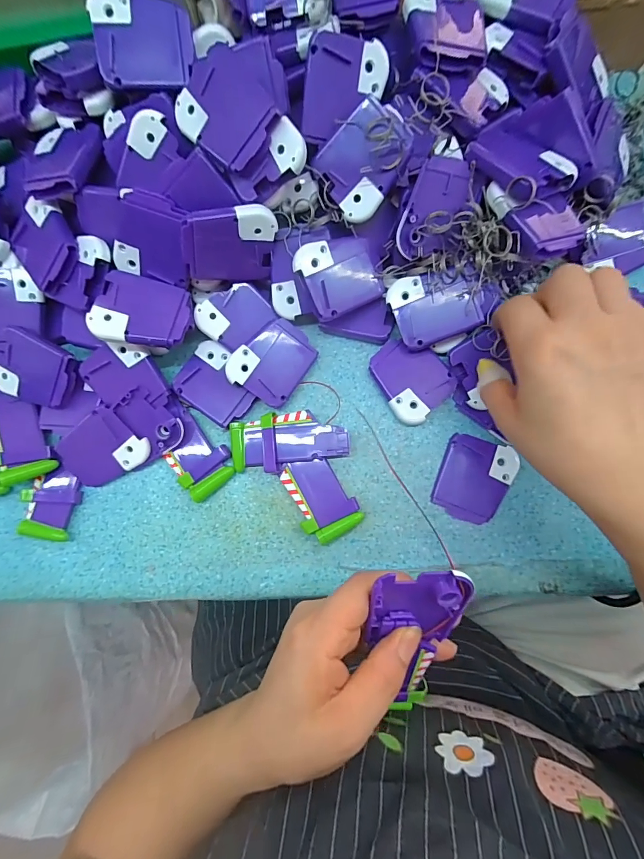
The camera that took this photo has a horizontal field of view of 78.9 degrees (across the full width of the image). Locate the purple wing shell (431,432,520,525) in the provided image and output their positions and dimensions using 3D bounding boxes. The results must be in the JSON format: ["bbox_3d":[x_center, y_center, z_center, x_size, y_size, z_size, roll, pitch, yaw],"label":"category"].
[{"bbox_3d":[0.114,0.038,0.292,0.051,0.006,0.060,19,86,5],"label":"purple wing shell"}]

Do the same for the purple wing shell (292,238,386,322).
[{"bbox_3d":[0.013,-0.112,0.286,0.059,0.010,0.051,-27,106,-16],"label":"purple wing shell"}]

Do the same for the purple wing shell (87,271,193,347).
[{"bbox_3d":[-0.127,-0.084,0.279,0.062,0.012,0.050,10,77,-10],"label":"purple wing shell"}]

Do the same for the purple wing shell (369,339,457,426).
[{"bbox_3d":[0.070,-0.040,0.301,0.051,0.012,0.063,-29,84,0],"label":"purple wing shell"}]

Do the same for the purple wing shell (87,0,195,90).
[{"bbox_3d":[-0.114,-0.250,0.251,0.059,0.006,0.048,-5,109,-7],"label":"purple wing shell"}]

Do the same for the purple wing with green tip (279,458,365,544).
[{"bbox_3d":[-0.001,0.050,0.295,0.041,0.011,0.062,-30,84,0],"label":"purple wing with green tip"}]

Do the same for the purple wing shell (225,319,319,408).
[{"bbox_3d":[-0.039,-0.053,0.299,0.055,0.010,0.058,35,86,-12],"label":"purple wing shell"}]

